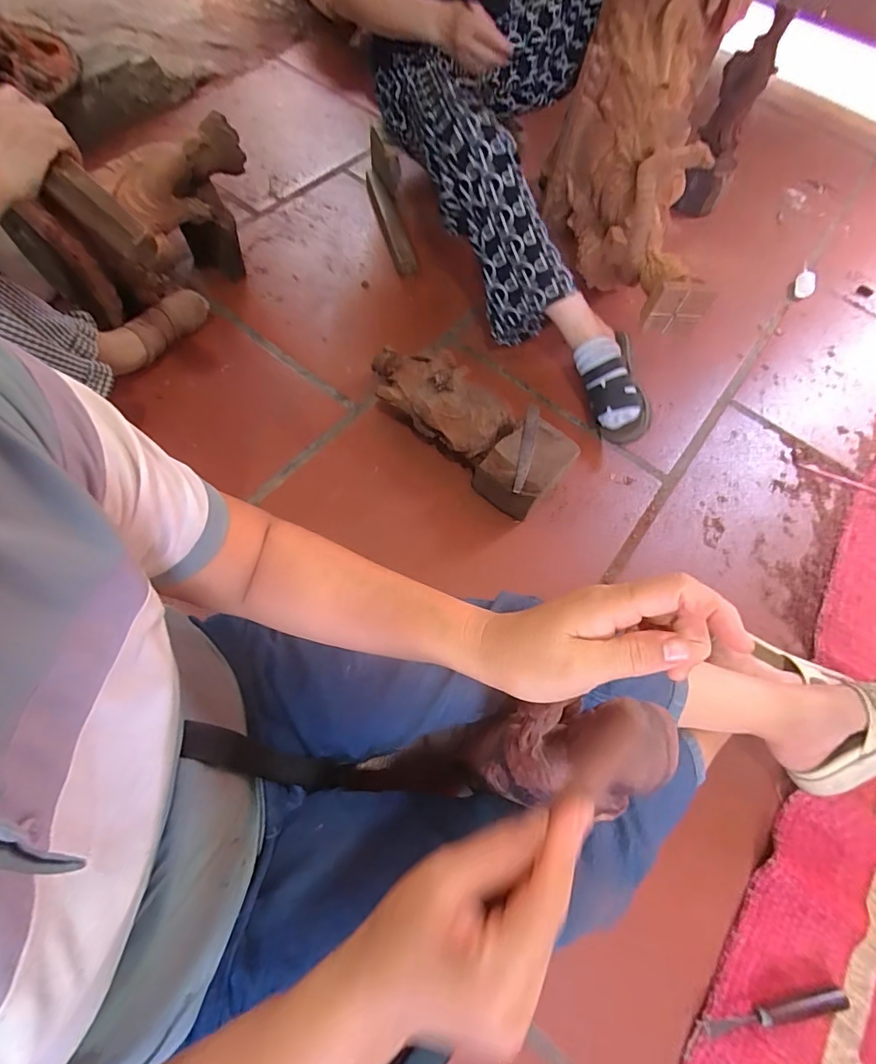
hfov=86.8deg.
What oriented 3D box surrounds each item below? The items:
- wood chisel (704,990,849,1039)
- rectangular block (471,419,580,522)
[{"bbox_3d":[0.384,0.548,0.525,0.171,0.016,0.020,-6,67,-9],"label":"wood chisel"},{"bbox_3d":[0.142,-0.094,0.764,0.115,0.105,0.147,42,69,12],"label":"rectangular block"}]

